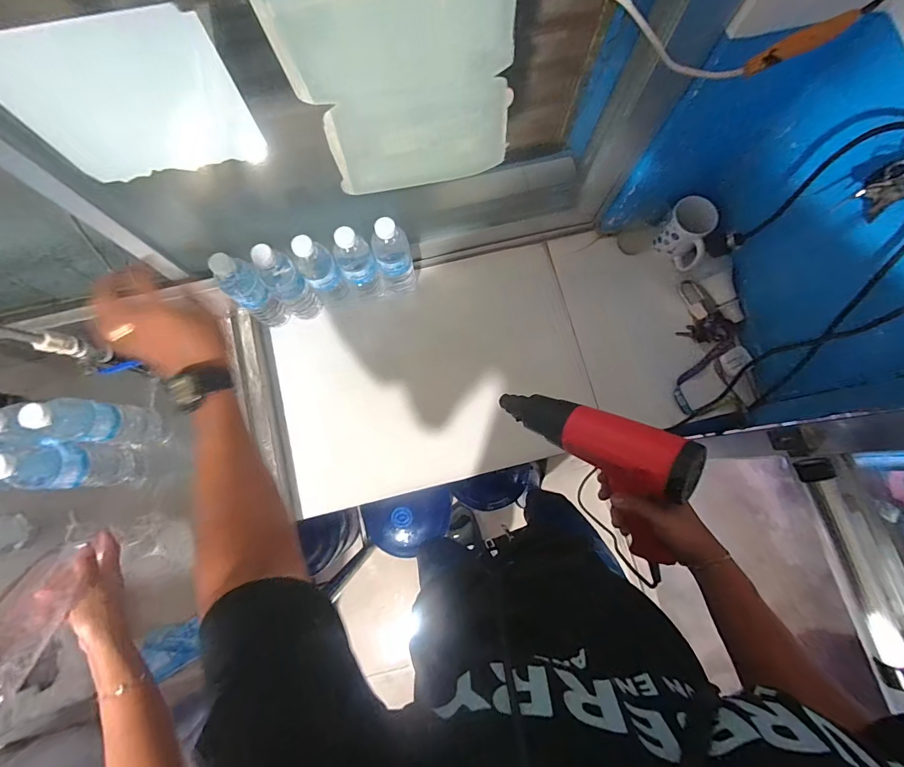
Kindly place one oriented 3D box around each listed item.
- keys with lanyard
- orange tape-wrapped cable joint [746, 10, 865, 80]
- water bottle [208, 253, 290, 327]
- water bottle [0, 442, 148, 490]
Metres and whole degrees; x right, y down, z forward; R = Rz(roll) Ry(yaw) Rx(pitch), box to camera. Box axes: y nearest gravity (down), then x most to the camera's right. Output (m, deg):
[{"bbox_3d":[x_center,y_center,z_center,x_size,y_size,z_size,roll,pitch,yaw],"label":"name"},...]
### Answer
[{"bbox_3d":[0.509,-0.062,0.818,0.134,0.040,0.278,7,78,1],"label":"keys with lanyard"},{"bbox_3d":[0.346,-0.340,0.413,0.088,0.019,0.016,-13,76,31],"label":"orange tape-wrapped cable joint"},{"bbox_3d":[-0.346,-0.153,0.722,0.059,0.201,0.054,0,78,-1],"label":"water bottle"},{"bbox_3d":[-0.566,0.126,0.624,0.059,0.216,0.062,0,78,0],"label":"water bottle"}]

